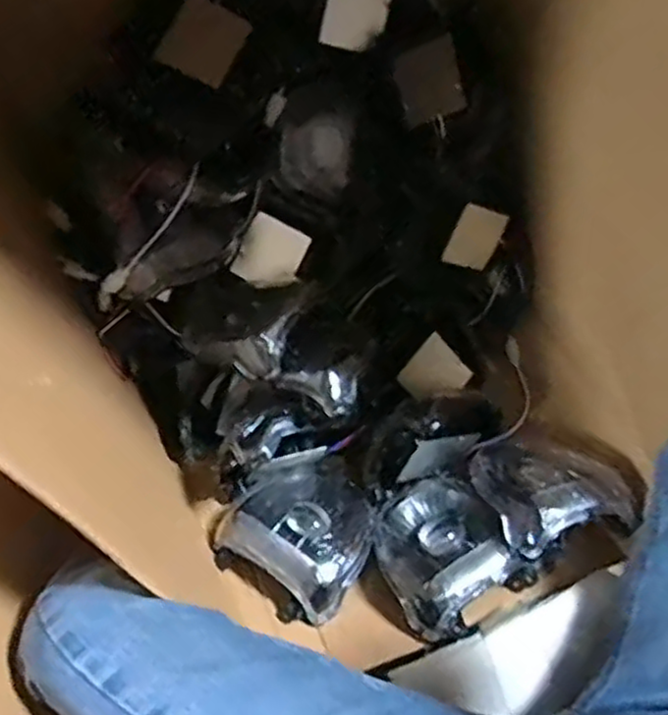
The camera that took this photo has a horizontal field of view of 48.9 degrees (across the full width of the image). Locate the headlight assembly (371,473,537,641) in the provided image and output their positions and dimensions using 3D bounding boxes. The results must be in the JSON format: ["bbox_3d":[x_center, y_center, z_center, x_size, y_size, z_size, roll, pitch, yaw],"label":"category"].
[{"bbox_3d":[0.099,0.174,0.658,0.115,0.070,0.122,-31,79,-8],"label":"headlight assembly"}]

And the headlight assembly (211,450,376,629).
[{"bbox_3d":[-0.029,0.159,0.685,0.127,0.077,0.140,34,78,7],"label":"headlight assembly"}]

